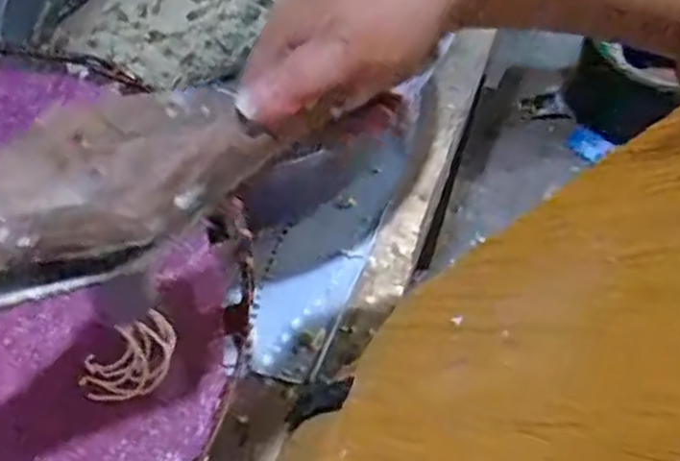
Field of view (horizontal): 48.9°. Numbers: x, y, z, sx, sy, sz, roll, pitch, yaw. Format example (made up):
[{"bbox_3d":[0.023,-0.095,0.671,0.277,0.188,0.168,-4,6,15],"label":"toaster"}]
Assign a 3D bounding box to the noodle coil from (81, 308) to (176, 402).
[{"bbox_3d":[-0.118,0.073,0.421,0.056,0.018,0.036,-27,67,-15],"label":"noodle coil"}]

